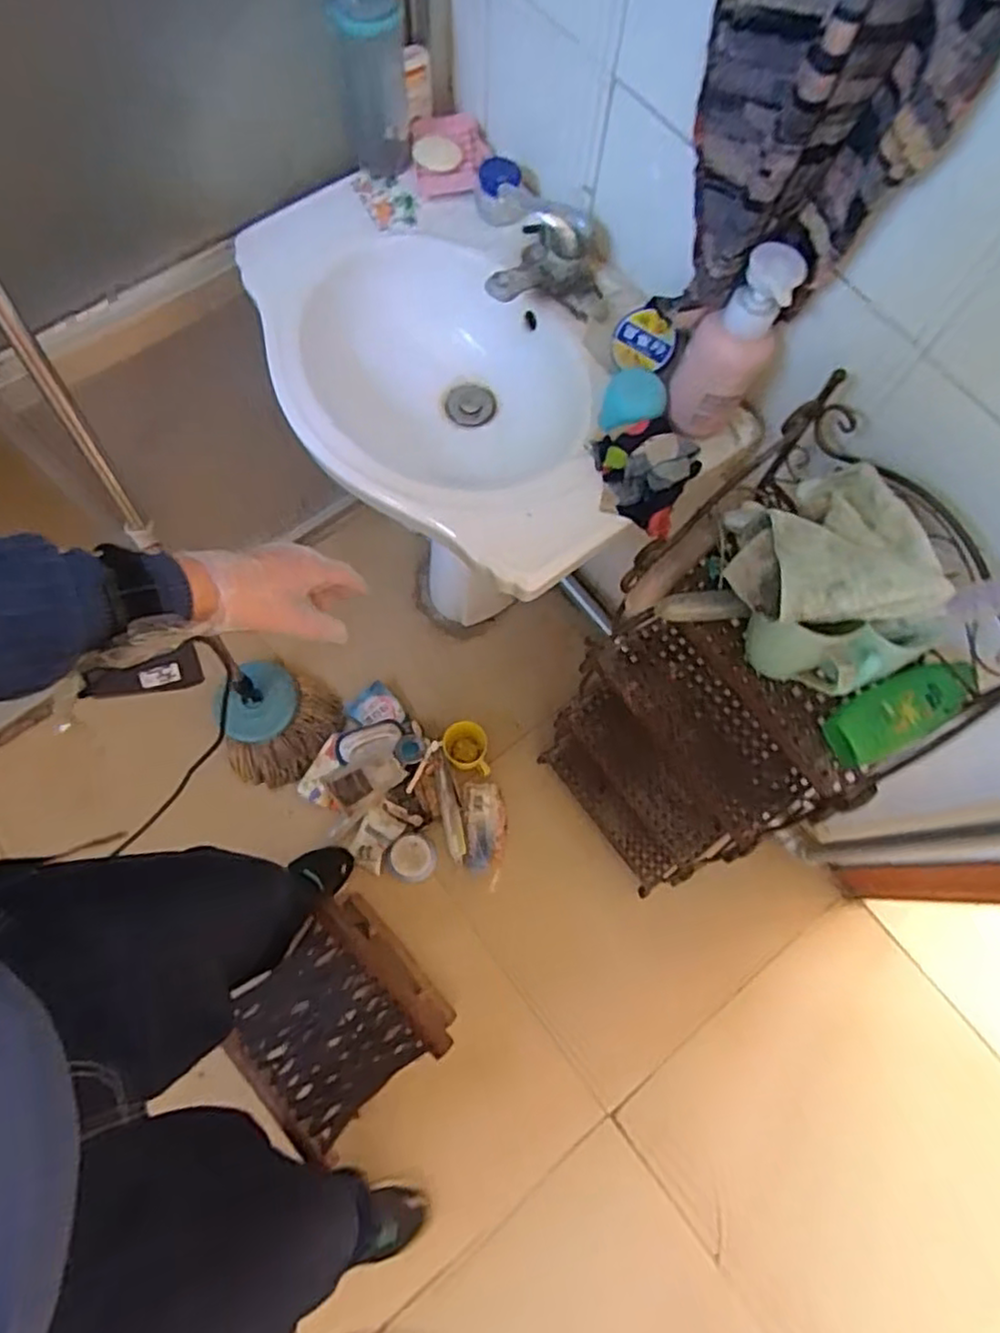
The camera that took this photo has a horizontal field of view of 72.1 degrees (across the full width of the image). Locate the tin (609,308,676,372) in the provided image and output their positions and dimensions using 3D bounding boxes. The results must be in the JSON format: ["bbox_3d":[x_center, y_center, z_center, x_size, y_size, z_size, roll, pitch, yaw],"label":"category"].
[{"bbox_3d":[0.156,-0.360,0.753,0.071,0.026,0.061,-9,106,33],"label":"tin"}]

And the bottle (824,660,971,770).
[{"bbox_3d":[0.383,0.040,0.644,0.155,0.034,0.059,-25,75,-9],"label":"bottle"}]

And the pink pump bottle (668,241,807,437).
[{"bbox_3d":[0.219,-0.303,0.665,0.074,0.182,0.076,21,73,5],"label":"pink pump bottle"}]

